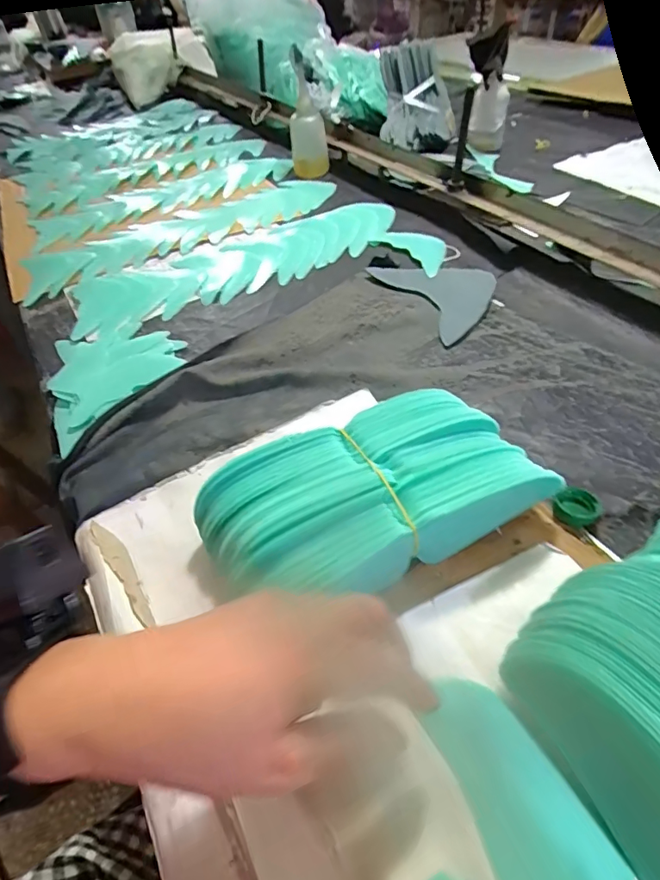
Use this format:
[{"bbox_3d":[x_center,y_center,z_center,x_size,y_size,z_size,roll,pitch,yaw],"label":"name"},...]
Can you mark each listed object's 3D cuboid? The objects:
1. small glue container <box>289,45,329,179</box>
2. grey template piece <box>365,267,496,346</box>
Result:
[{"bbox_3d":[-0.042,-0.574,0.868,0.066,0.181,0.058,-5,47,0],"label":"small glue container"},{"bbox_3d":[0.144,-0.183,0.590,0.121,0.006,0.173,-21,49,-14],"label":"grey template piece"}]

